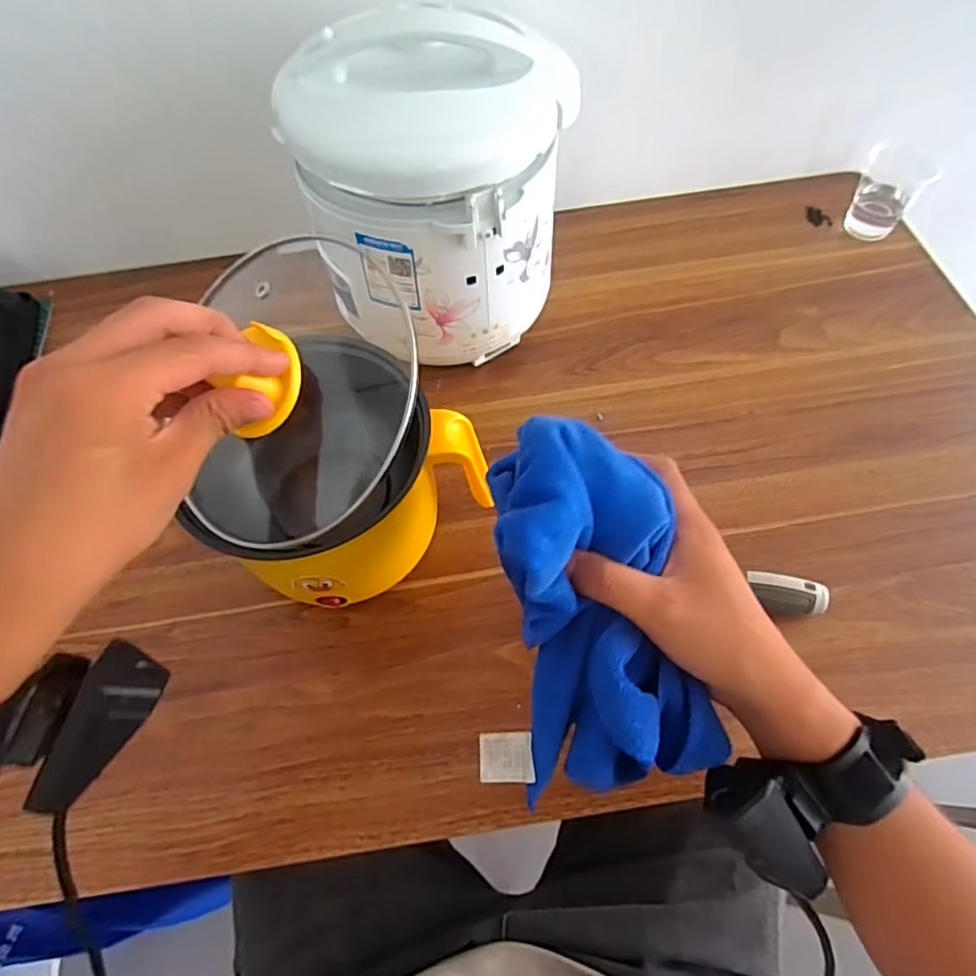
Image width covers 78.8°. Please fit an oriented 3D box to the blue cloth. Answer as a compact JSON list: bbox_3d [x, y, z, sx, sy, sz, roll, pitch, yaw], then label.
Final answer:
[{"bbox_3d":[0.055,0.061,0.293,0.092,0.053,0.185,-14,99,-5],"label":"blue cloth"}]

